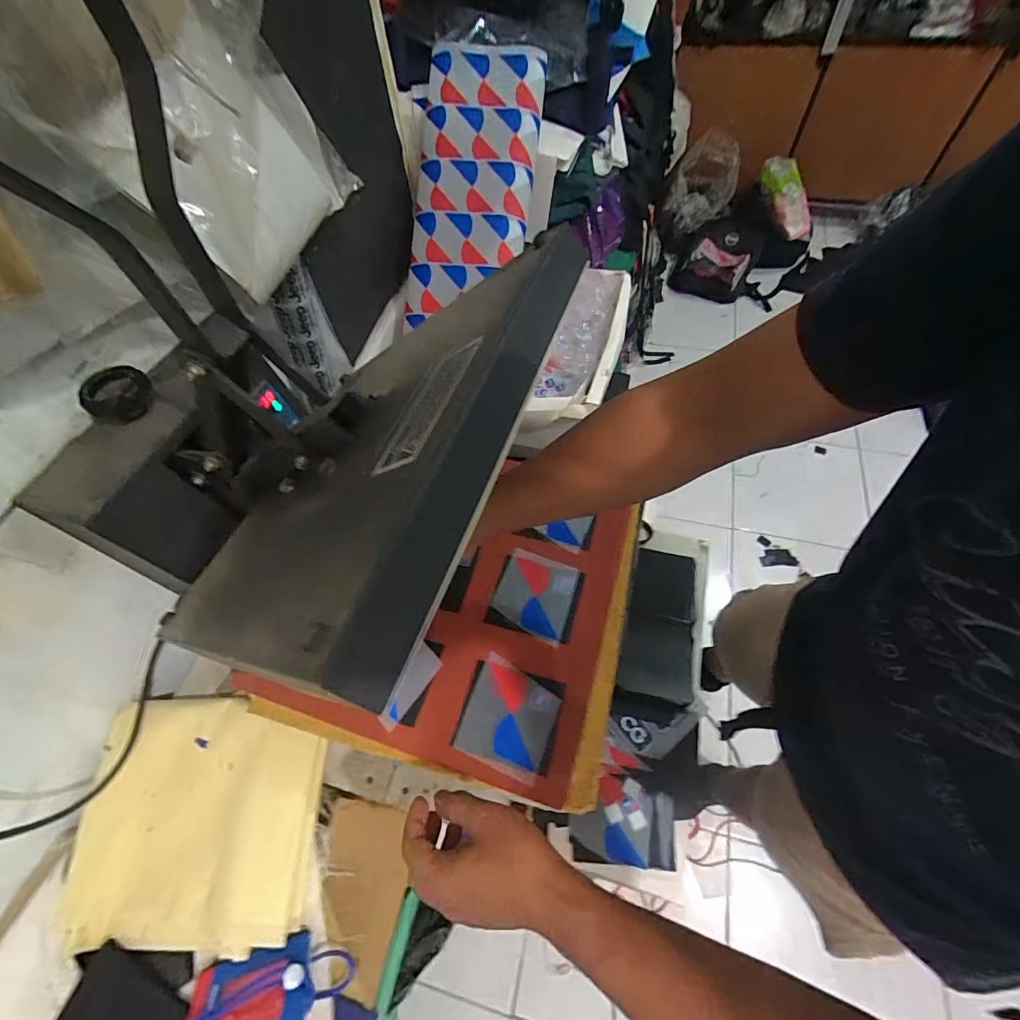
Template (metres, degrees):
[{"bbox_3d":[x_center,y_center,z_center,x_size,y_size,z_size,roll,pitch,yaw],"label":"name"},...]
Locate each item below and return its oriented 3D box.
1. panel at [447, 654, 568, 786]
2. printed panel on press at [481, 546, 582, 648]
[{"bbox_3d":[0.000,0.214,0.479,0.099,0.005,0.098,17,61,13],"label":"panel"},{"bbox_3d":[0.032,0.100,0.545,0.095,0.013,0.098,16,61,13],"label":"printed panel on press"}]

